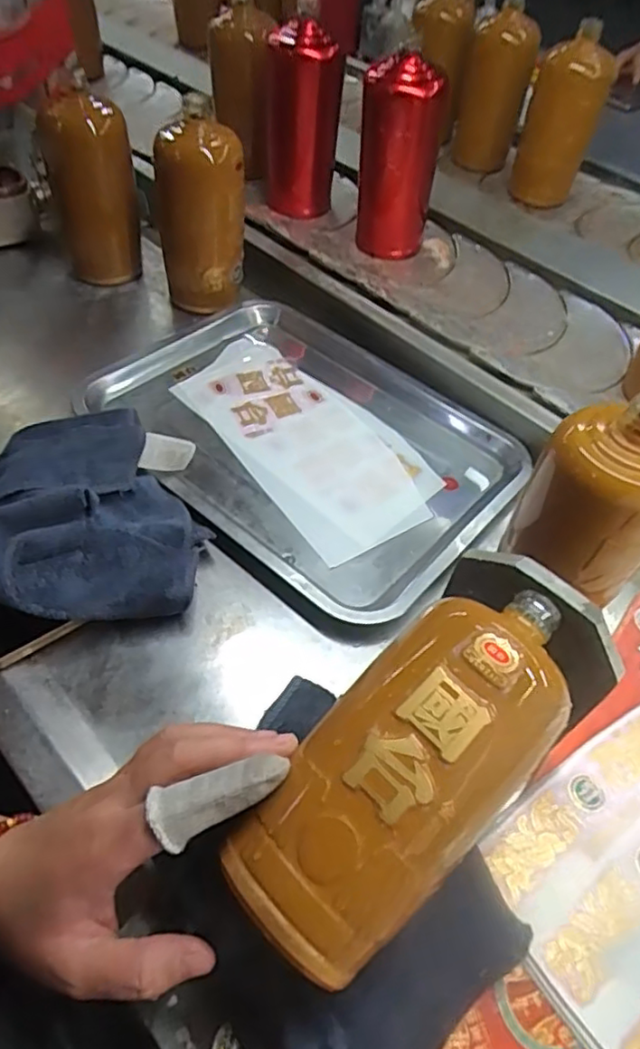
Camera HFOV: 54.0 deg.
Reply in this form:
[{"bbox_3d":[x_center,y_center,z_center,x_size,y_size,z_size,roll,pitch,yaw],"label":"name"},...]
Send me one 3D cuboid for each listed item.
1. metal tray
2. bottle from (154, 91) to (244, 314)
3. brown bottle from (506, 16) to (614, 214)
[{"bbox_3d":[-0.013,-0.080,0.559,0.348,0.030,0.269,37,59,22],"label":"metal tray"},{"bbox_3d":[-0.116,-0.304,0.620,0.083,0.169,0.068,-7,53,-9],"label":"bottle"},{"bbox_3d":[0.303,-0.501,0.793,0.085,0.176,0.073,14,53,7],"label":"brown bottle"}]

